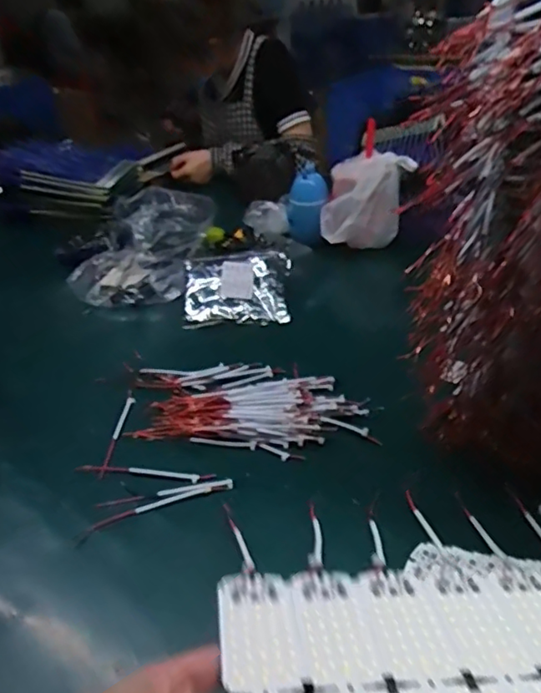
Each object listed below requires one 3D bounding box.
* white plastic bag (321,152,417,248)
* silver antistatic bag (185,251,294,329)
[{"bbox_3d":[0.169,-0.256,1.035,0.140,0.152,0.096,7,33,16],"label":"white plastic bag"},{"bbox_3d":[-0.051,-0.092,0.910,0.162,0.014,0.133,-4,59,-4],"label":"silver antistatic bag"}]

